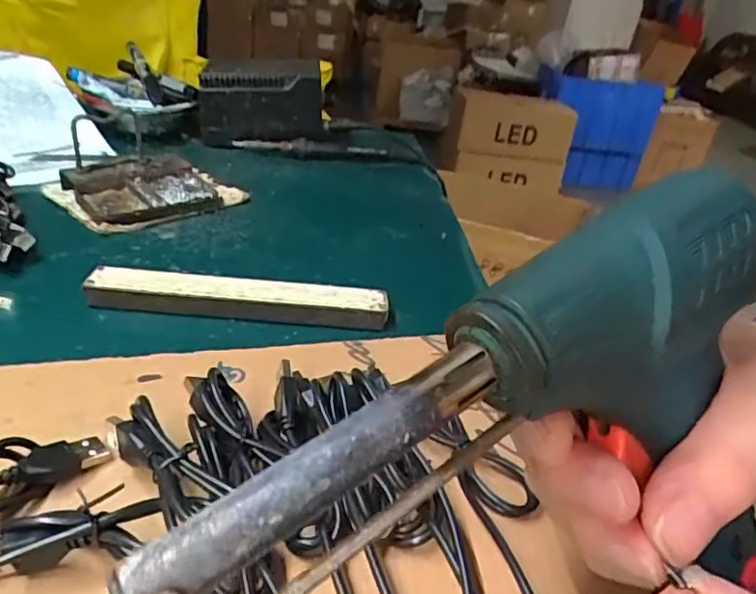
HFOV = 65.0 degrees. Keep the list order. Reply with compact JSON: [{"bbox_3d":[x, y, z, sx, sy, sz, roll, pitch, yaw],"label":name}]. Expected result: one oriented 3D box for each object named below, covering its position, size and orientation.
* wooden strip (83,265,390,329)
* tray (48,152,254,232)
[{"bbox_3d":[-0.092,0.001,0.400,0.194,0.024,0.024,6,28,-5],"label":"wooden strip"},{"bbox_3d":[-0.210,-0.102,0.548,0.115,0.029,0.141,29,34,33],"label":"tray"}]

